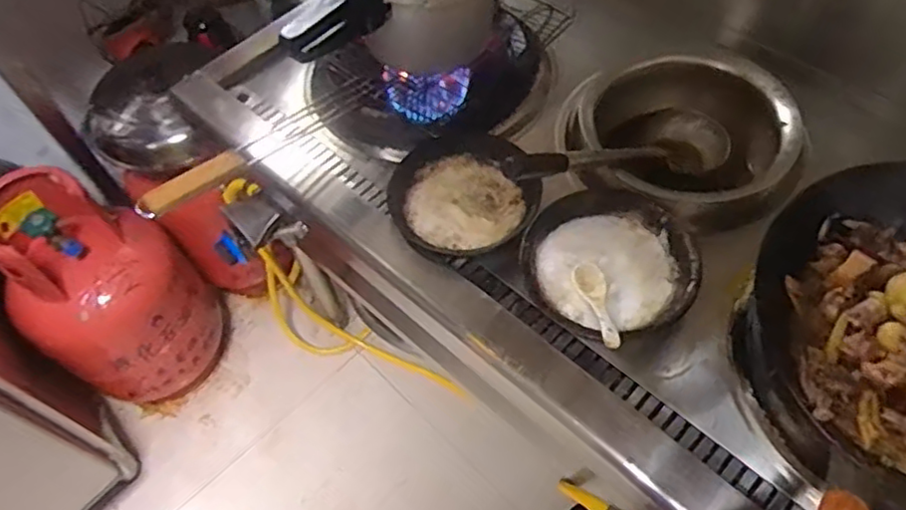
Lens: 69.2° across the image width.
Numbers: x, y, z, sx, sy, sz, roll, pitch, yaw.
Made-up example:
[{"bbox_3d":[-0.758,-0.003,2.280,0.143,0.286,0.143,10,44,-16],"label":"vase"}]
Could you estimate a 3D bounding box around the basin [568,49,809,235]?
[{"bbox_3d":[0.310,-0.141,0.876,0.285,0.112,0.281,-18,58,-7],"label":"basin"}]

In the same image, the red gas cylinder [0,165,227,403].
[{"bbox_3d":[-0.682,0.102,1.391,0.293,0.606,0.284,-29,60,-13],"label":"red gas cylinder"}]

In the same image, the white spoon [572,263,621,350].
[{"bbox_3d":[0.158,0.053,0.712,0.037,0.018,0.126,-6,34,0],"label":"white spoon"}]

